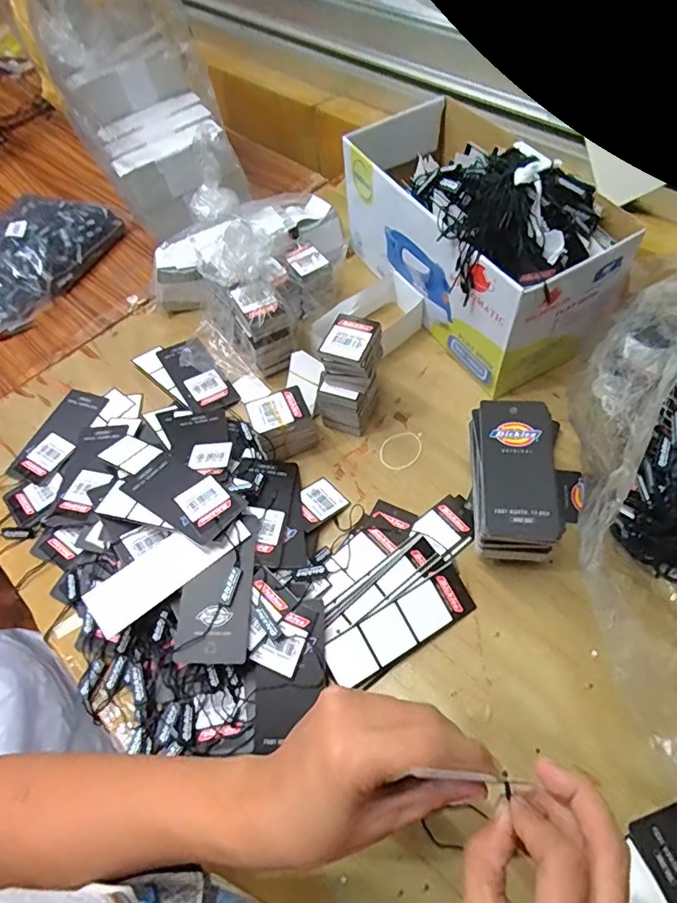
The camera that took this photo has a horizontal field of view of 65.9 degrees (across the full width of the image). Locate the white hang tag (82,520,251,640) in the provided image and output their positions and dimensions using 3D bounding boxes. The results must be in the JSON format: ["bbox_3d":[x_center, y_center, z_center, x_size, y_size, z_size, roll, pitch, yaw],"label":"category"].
[{"bbox_3d":[-0.127,0.085,0.389,0.120,0.006,0.039,-36,70,-17],"label":"white hang tag"}]

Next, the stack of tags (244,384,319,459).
[{"bbox_3d":[-0.049,-0.023,0.472,0.051,0.052,0.038,-27,60,-10],"label":"stack of tags"}]

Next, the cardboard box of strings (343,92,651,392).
[{"bbox_3d":[0.130,-0.218,0.509,0.144,0.177,0.278,-30,60,-11],"label":"cardboard box of strings"}]

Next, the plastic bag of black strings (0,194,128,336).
[{"bbox_3d":[-0.413,-0.223,0.650,0.155,0.060,0.279,24,64,19],"label":"plastic bag of black strings"}]

